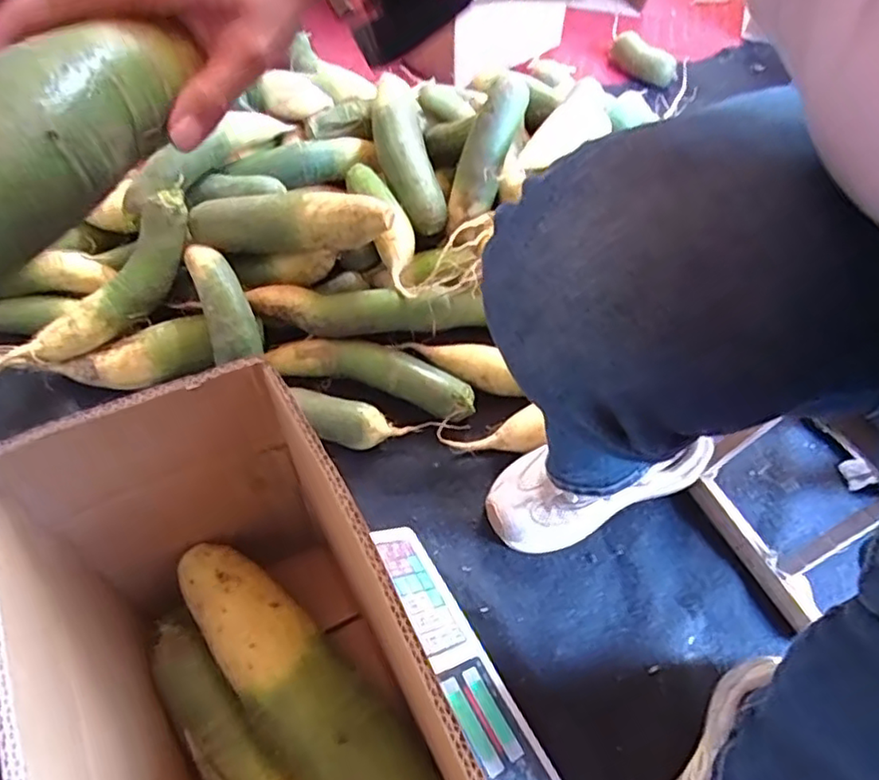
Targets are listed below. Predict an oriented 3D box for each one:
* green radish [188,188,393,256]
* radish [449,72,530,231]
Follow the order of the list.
[{"bbox_3d":[-0.163,-0.185,0.699,0.240,0.067,0.056,1,56,16],"label":"green radish"},{"bbox_3d":[0.058,-0.282,0.745,0.046,0.042,0.184,23,94,12],"label":"radish"}]

